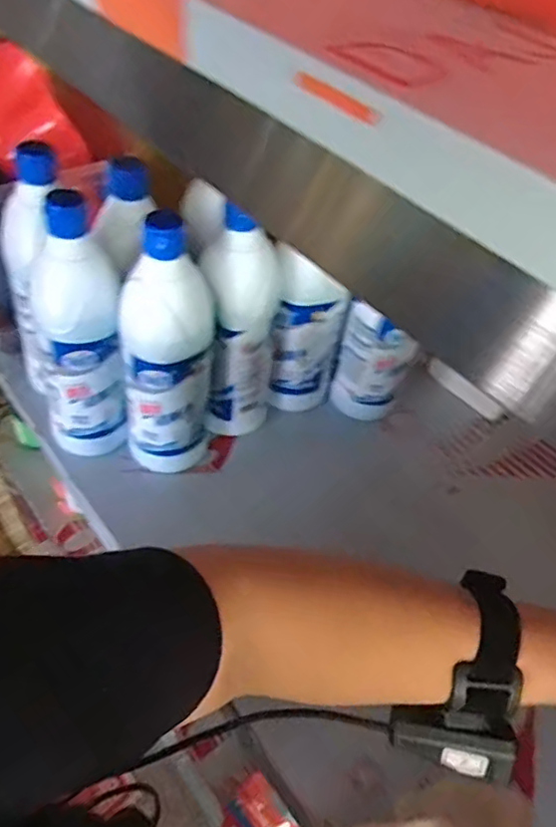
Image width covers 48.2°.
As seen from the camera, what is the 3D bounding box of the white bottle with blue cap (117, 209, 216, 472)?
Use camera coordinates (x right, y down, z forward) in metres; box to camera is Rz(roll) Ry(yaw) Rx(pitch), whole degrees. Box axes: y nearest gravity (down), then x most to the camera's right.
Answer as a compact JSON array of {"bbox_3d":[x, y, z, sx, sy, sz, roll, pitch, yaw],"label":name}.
[{"bbox_3d":[-0.085,-0.041,0.479,0.064,0.216,0.056,9,49,6],"label":"white bottle with blue cap"}]

